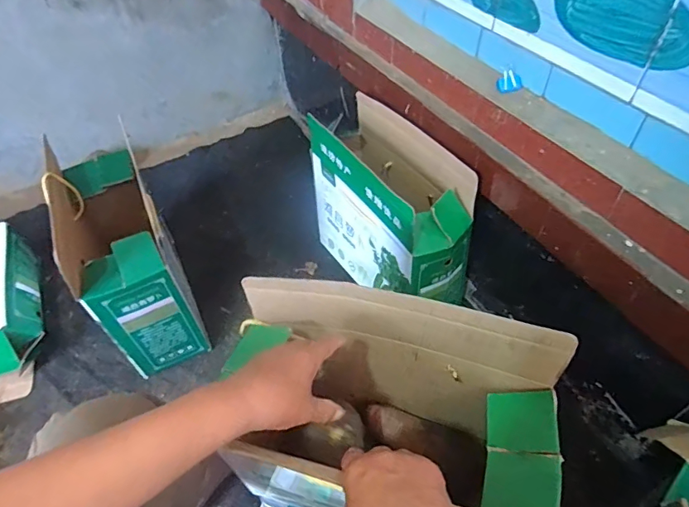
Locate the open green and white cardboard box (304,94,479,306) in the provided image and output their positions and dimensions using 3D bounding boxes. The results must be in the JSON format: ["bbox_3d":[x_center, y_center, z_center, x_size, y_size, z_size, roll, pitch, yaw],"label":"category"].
[{"bbox_3d":[0.083,-0.076,0.939,0.154,0.303,0.371,-24,52,-18],"label":"open green and white cardboard box"}]

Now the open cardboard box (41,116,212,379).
[{"bbox_3d":[-0.417,-0.004,0.897,0.146,0.306,0.338,-21,51,-16],"label":"open cardboard box"}]

